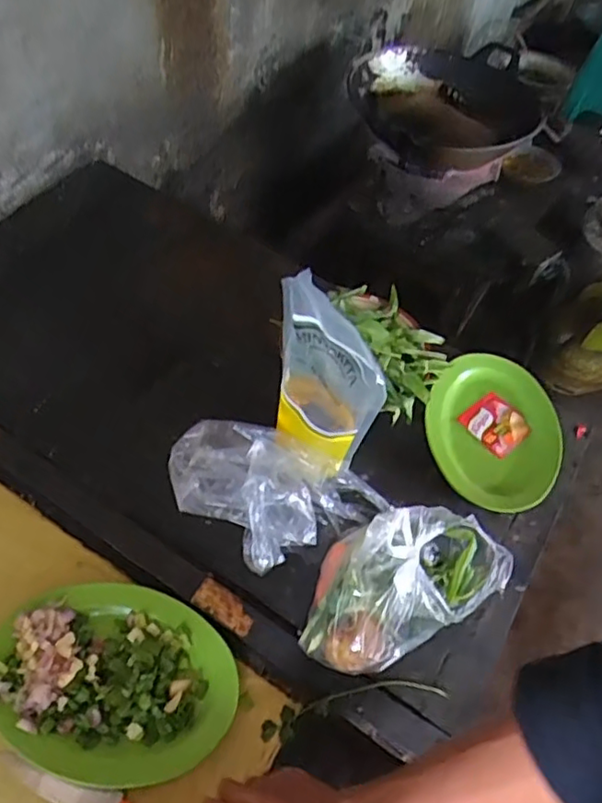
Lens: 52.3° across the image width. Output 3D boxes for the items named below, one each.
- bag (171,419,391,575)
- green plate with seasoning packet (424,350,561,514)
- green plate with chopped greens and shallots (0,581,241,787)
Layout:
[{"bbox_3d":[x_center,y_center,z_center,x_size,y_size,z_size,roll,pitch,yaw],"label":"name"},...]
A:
[{"bbox_3d":[-0.040,0.105,0.682,0.229,0.078,0.145,27,58,15],"label":"bag"},{"bbox_3d":[0.257,0.029,0.809,0.182,0.045,0.245,24,45,15],"label":"green plate with seasoning packet"},{"bbox_3d":[-0.184,0.265,0.594,0.237,0.024,0.168,17,52,5],"label":"green plate with chopped greens and shallots"}]

